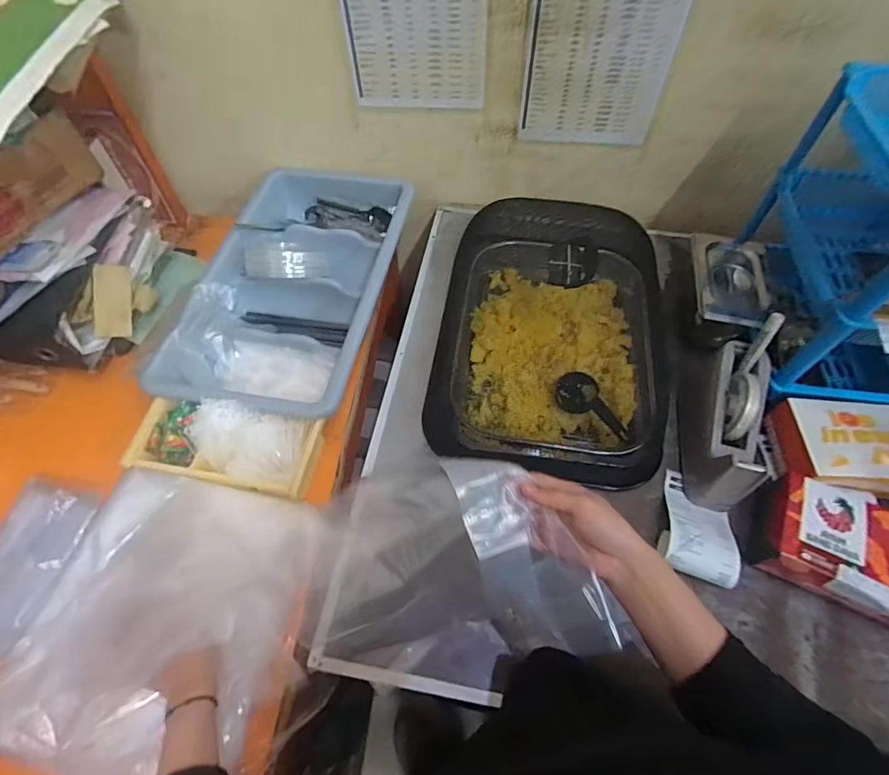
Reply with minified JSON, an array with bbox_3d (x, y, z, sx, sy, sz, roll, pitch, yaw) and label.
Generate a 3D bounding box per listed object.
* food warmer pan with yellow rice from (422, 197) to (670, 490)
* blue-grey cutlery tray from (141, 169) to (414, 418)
[{"bbox_3d":[0.157,-0.119,0.711,0.313,0.124,0.488,7,58,5],"label":"food warmer pan with yellow rice"},{"bbox_3d":[-0.232,-0.159,0.758,0.274,0.086,0.474,8,58,6],"label":"blue-grey cutlery tray"}]

